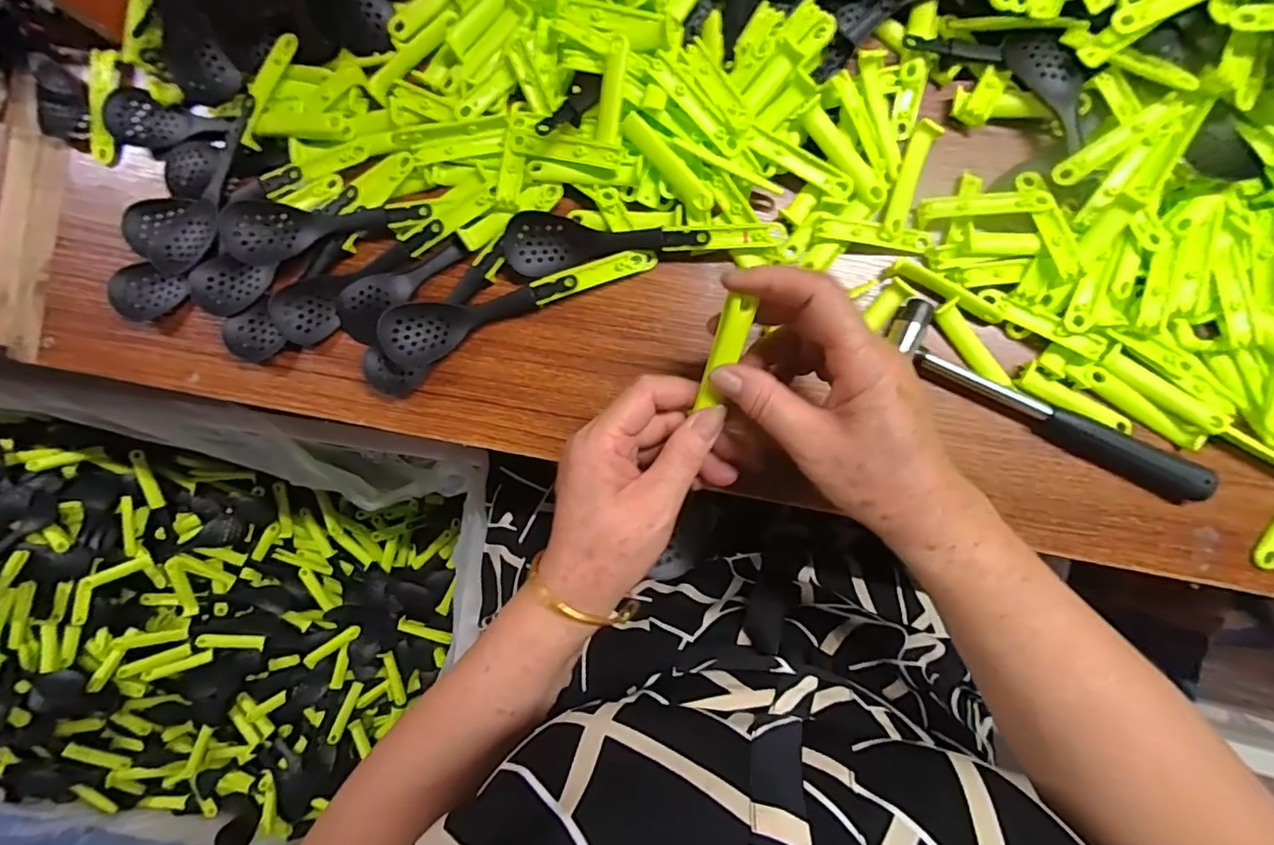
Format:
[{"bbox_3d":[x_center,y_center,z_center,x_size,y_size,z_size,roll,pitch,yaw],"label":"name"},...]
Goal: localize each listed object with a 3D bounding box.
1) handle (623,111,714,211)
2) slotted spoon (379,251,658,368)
[{"bbox_3d":[0.020,-0.163,0.361,0.015,0.008,0.073,-43,87,3],"label":"handle"},{"bbox_3d":[-0.076,-0.076,0.370,0.178,0.024,0.038,-14,89,4],"label":"slotted spoon"}]

